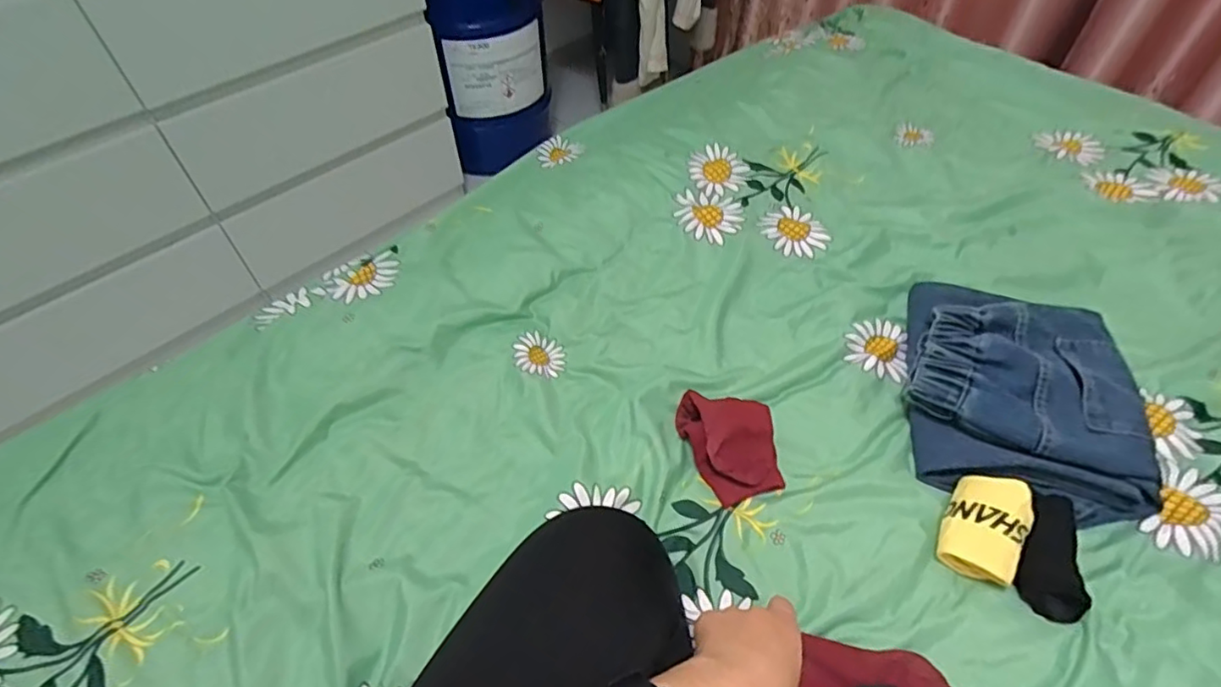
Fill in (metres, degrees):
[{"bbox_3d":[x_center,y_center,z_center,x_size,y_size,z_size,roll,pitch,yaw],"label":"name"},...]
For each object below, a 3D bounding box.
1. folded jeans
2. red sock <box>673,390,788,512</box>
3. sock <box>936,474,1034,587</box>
[{"bbox_3d":[0.433,0.040,0.625,0.223,0.048,0.254,16,54,12],"label":"folded jeans"},{"bbox_3d":[0.121,0.092,0.597,0.087,0.038,0.113,-16,54,-12],"label":"red sock"},{"bbox_3d":[0.343,0.163,0.550,0.060,0.034,0.094,25,57,18],"label":"sock"}]

